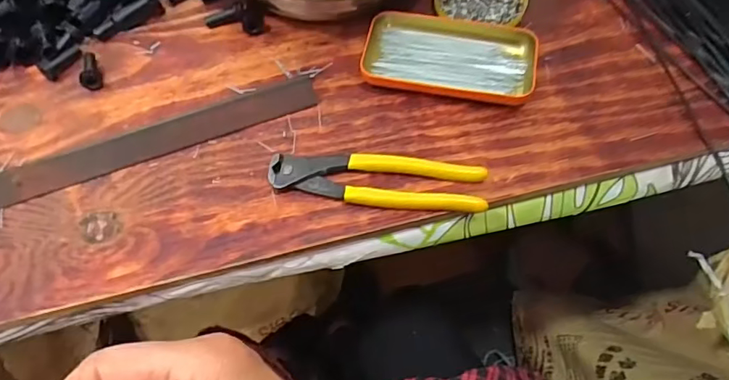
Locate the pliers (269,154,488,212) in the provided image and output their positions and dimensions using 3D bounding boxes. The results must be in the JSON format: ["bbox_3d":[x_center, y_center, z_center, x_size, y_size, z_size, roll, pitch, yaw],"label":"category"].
[{"bbox_3d":[0.010,-0.007,0.406,0.161,0.016,0.038,6,63,6],"label":"pliers"}]

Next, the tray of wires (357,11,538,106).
[{"bbox_3d":[0.074,-0.120,0.458,0.143,0.019,0.081,8,63,7],"label":"tray of wires"}]

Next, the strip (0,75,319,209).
[{"bbox_3d":[-0.169,-0.045,0.437,0.263,0.006,0.037,-19,67,-9],"label":"strip"}]

